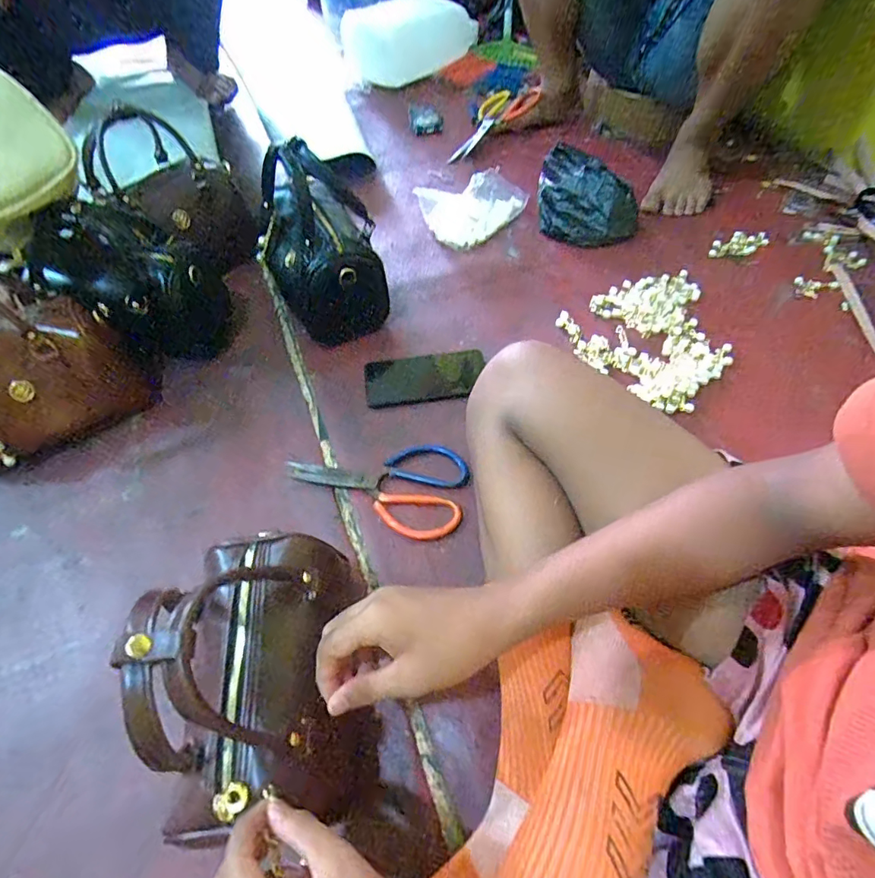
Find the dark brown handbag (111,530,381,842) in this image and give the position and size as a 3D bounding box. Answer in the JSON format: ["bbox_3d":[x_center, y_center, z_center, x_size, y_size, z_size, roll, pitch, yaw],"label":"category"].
[{"bbox_3d":[-0.126,0.175,0.372,0.107,0.236,0.209,-10,58,-3],"label":"dark brown handbag"}]

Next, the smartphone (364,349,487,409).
[{"bbox_3d":[-0.018,-0.084,0.662,0.160,0.012,0.074,-7,65,7],"label":"smartphone"}]

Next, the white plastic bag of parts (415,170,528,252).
[{"bbox_3d":[0.073,-0.406,0.842,0.196,0.071,0.094,-23,59,-11],"label":"white plastic bag of parts"}]

